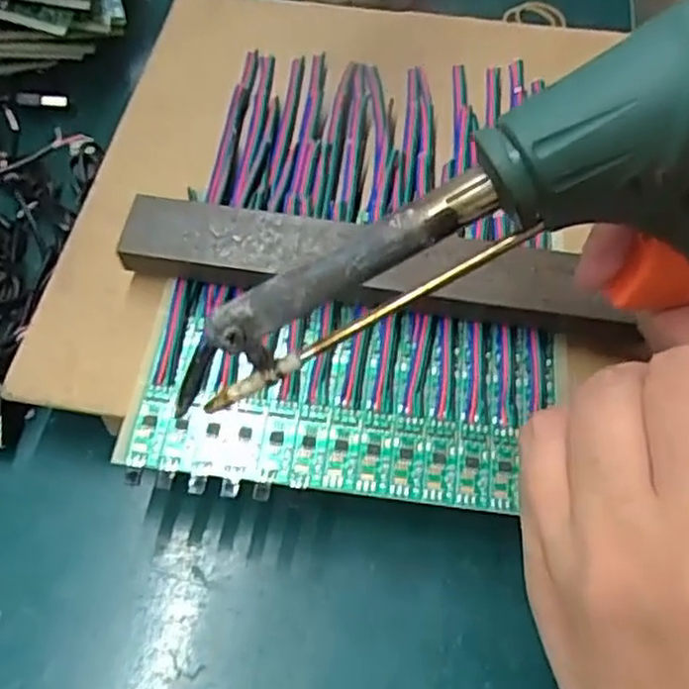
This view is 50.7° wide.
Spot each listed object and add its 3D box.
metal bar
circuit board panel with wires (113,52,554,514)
[{"bbox_3d":[0.008,-0.031,0.292,0.193,0.026,0.030,9,60,4],"label":"metal bar"},{"bbox_3d":[0.010,-0.048,0.317,0.150,0.015,0.231,7,60,2],"label":"circuit board panel with wires"}]

